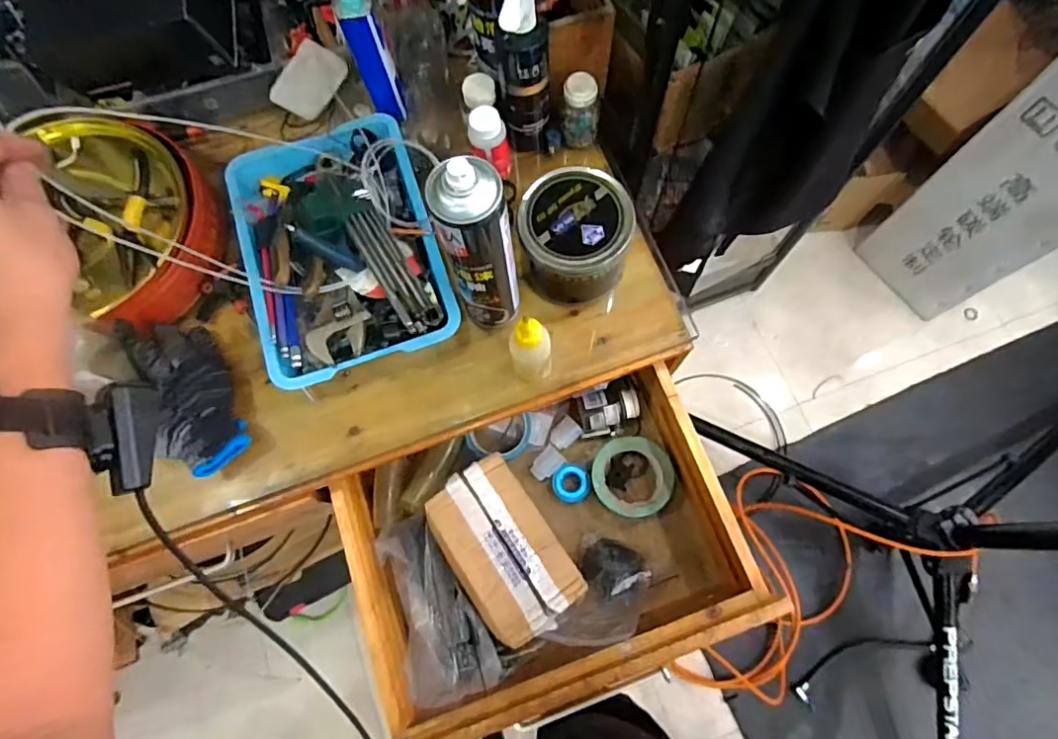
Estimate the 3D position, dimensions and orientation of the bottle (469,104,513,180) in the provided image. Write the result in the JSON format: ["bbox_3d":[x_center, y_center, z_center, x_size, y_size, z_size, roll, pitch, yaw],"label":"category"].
[{"bbox_3d":[-0.046,-0.270,0.685,0.046,0.080,0.046,-8,73,0],"label":"bottle"}]

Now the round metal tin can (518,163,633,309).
[{"bbox_3d":[0.053,-0.148,0.653,0.117,0.107,0.112,-1,73,2],"label":"round metal tin can"}]

